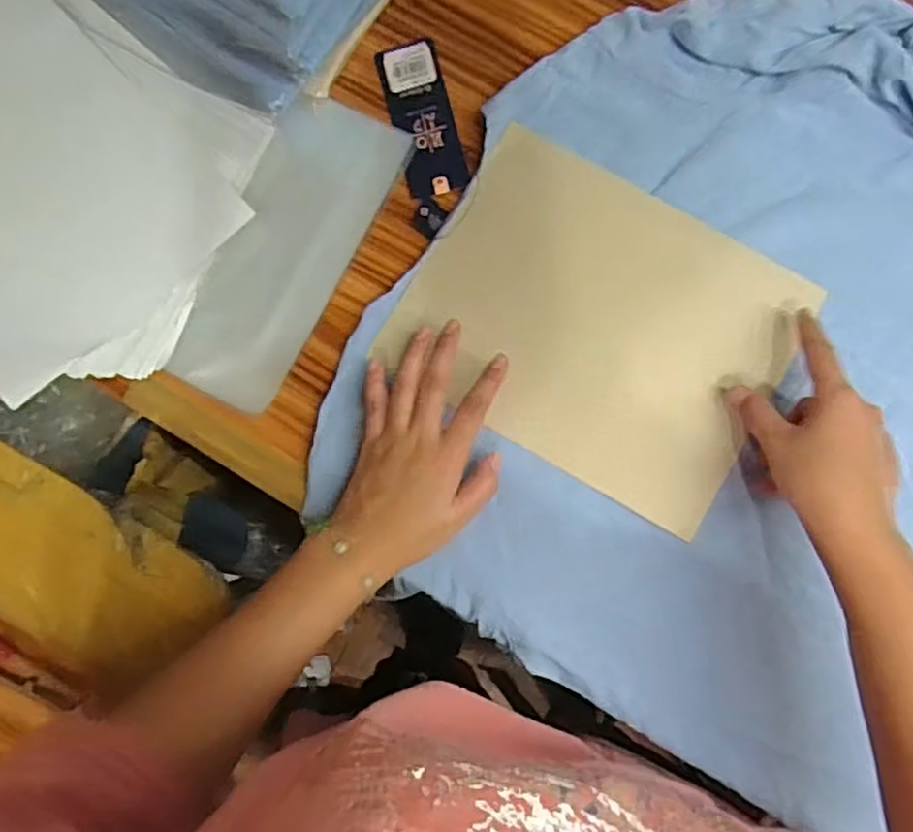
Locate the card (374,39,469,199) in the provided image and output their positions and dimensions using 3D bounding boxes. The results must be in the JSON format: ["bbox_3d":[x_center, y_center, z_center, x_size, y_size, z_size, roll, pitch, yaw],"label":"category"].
[{"bbox_3d":[-0.025,-0.217,0.509,0.043,0.004,0.120,-14,82,2],"label":"card"}]

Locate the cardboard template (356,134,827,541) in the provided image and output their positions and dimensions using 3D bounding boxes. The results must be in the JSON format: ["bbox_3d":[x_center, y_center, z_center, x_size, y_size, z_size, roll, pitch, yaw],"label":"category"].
[{"bbox_3d":[0.097,-0.063,0.482,0.246,0.008,0.191,30,87,3],"label":"cardboard template"}]

